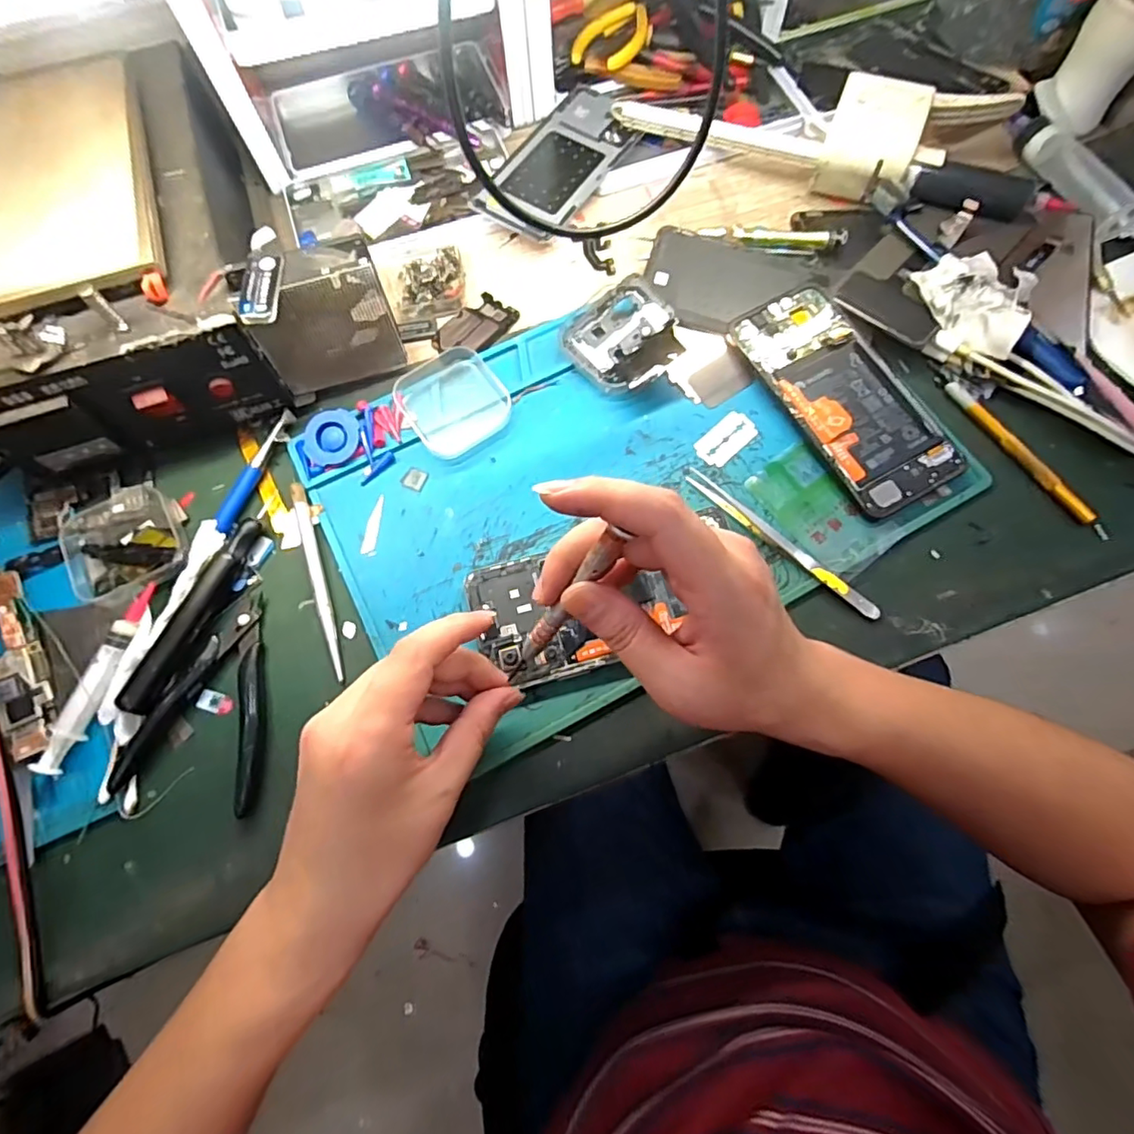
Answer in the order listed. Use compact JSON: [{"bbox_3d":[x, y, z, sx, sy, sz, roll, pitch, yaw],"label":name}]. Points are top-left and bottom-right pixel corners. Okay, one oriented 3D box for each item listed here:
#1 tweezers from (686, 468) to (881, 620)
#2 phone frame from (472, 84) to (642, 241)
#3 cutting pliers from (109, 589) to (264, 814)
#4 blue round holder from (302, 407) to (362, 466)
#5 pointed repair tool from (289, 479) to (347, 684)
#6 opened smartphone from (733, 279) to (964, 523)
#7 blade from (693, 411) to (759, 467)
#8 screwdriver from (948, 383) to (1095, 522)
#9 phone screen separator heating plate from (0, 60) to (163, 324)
[{"bbox_3d":[0.128,-0.016,0.350,0.137,0.006,0.010,41,77,15],"label":"tweezers"},{"bbox_3d":[-0.006,-0.315,0.451,0.075,0.007,0.155,33,75,13],"label":"phone frame"},{"bbox_3d":[-0.208,0.075,0.328,0.077,0.008,0.116,-2,71,2],"label":"cutting pliers"},{"bbox_3d":[-0.151,-0.084,0.375,0.036,0.012,0.034,0,73,1],"label":"blue round holder"},{"bbox_3d":[-0.151,0.007,0.352,0.008,0.007,0.128,-18,73,-4],"label":"pointed repair tool"},{"bbox_3d":[0.179,-0.112,0.372,0.072,0.015,0.161,-27,72,-7],"label":"opened smartphone"},{"bbox_3d":[0.104,-0.084,0.377,0.043,0.004,0.023,-40,74,-11],"label":"blade"},{"bbox_3d":[0.284,-0.075,0.363,0.010,0.008,0.116,-30,72,-8],"label":"screwdriver"},{"bbox_3d":[-0.296,-0.217,0.332,0.114,0.025,0.189,-14,71,-2],"label":"phone screen separator heating plate"}]

